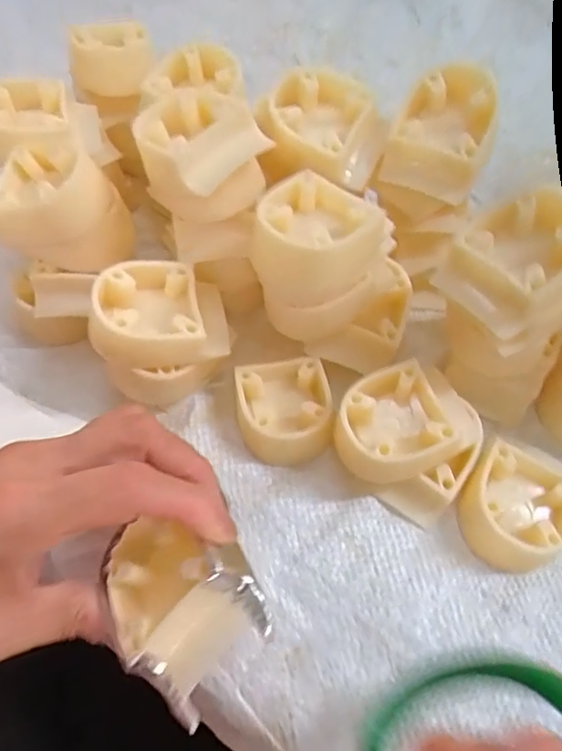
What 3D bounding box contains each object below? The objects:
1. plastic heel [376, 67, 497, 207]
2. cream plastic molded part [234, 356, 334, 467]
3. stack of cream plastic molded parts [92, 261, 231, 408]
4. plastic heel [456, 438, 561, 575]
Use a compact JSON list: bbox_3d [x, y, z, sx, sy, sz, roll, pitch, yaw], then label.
[{"bbox_3d":[0.080,-0.119,0.269,0.048,0.039,0.048,27,63,13],"label":"plastic heel"},{"bbox_3d":[0.002,0.017,0.274,0.047,0.022,0.049,1,59,-2],"label":"cream plastic molded part"},{"bbox_3d":[-0.058,-0.018,0.268,0.063,0.062,0.053,-12,60,-10],"label":"stack of cream plastic molded parts"},{"bbox_3d":[0.108,0.062,0.253,0.047,0.022,0.053,33,63,16],"label":"plastic heel"}]

